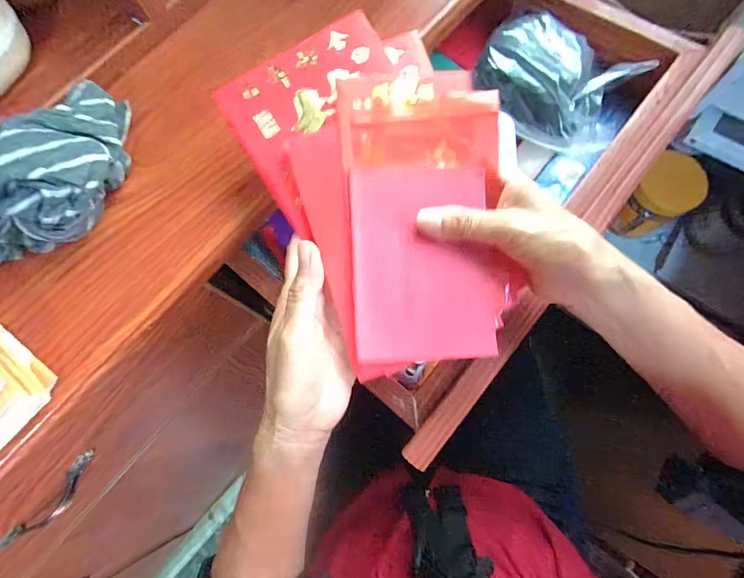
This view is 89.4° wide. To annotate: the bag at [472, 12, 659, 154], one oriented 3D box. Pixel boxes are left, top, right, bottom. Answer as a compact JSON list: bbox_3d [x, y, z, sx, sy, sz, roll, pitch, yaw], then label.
[{"bbox_3d":[0.191,-0.218,0.393,0.159,0.048,0.115,40,80,14],"label":"bag"}]

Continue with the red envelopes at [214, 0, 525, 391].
[{"bbox_3d":[0.014,-0.070,0.263,0.159,0.029,0.242,-25,80,-6],"label":"red envelopes"}]

